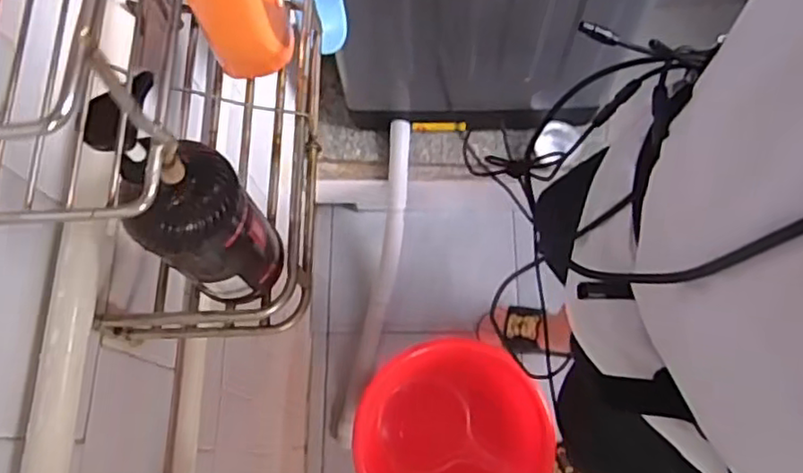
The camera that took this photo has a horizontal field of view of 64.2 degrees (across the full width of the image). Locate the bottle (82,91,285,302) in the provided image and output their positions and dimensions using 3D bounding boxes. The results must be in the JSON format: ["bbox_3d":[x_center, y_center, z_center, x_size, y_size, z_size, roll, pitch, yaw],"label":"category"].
[{"bbox_3d":[-0.129,-0.014,0.411,0.069,0.176,0.072,-31,72,-10],"label":"bottle"}]

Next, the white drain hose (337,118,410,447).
[{"bbox_3d":[-0.039,0.094,1.280,0.058,0.088,0.622,11,90,6],"label":"white drain hose"}]

